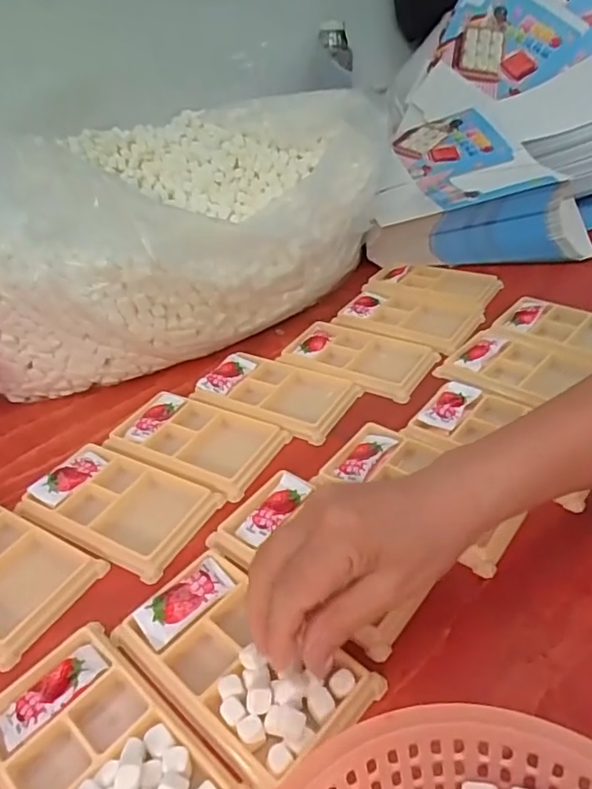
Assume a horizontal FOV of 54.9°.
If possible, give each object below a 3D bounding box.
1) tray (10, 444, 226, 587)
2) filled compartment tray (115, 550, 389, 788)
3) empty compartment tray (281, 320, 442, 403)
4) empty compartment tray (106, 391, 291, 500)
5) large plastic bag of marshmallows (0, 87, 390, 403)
[{"bbox_3d":[-0.128,0.080,0.417,0.132,0.017,0.078,15,41,27],"label":"tray"},{"bbox_3d":[-0.029,0.140,0.308,0.130,0.023,0.076,27,47,35],"label":"filled compartment tray"},{"bbox_3d":[0.060,-0.035,0.542,0.131,0.013,0.083,19,43,31],"label":"empty compartment tray"},{"bbox_3d":[-0.080,0.039,0.469,0.132,0.023,0.077,17,42,26],"label":"empty compartment tray"},{"bbox_3d":[-0.163,-0.189,0.635,0.517,0.171,0.340,-26,40,-24],"label":"large plastic bag of marshmallows"}]

